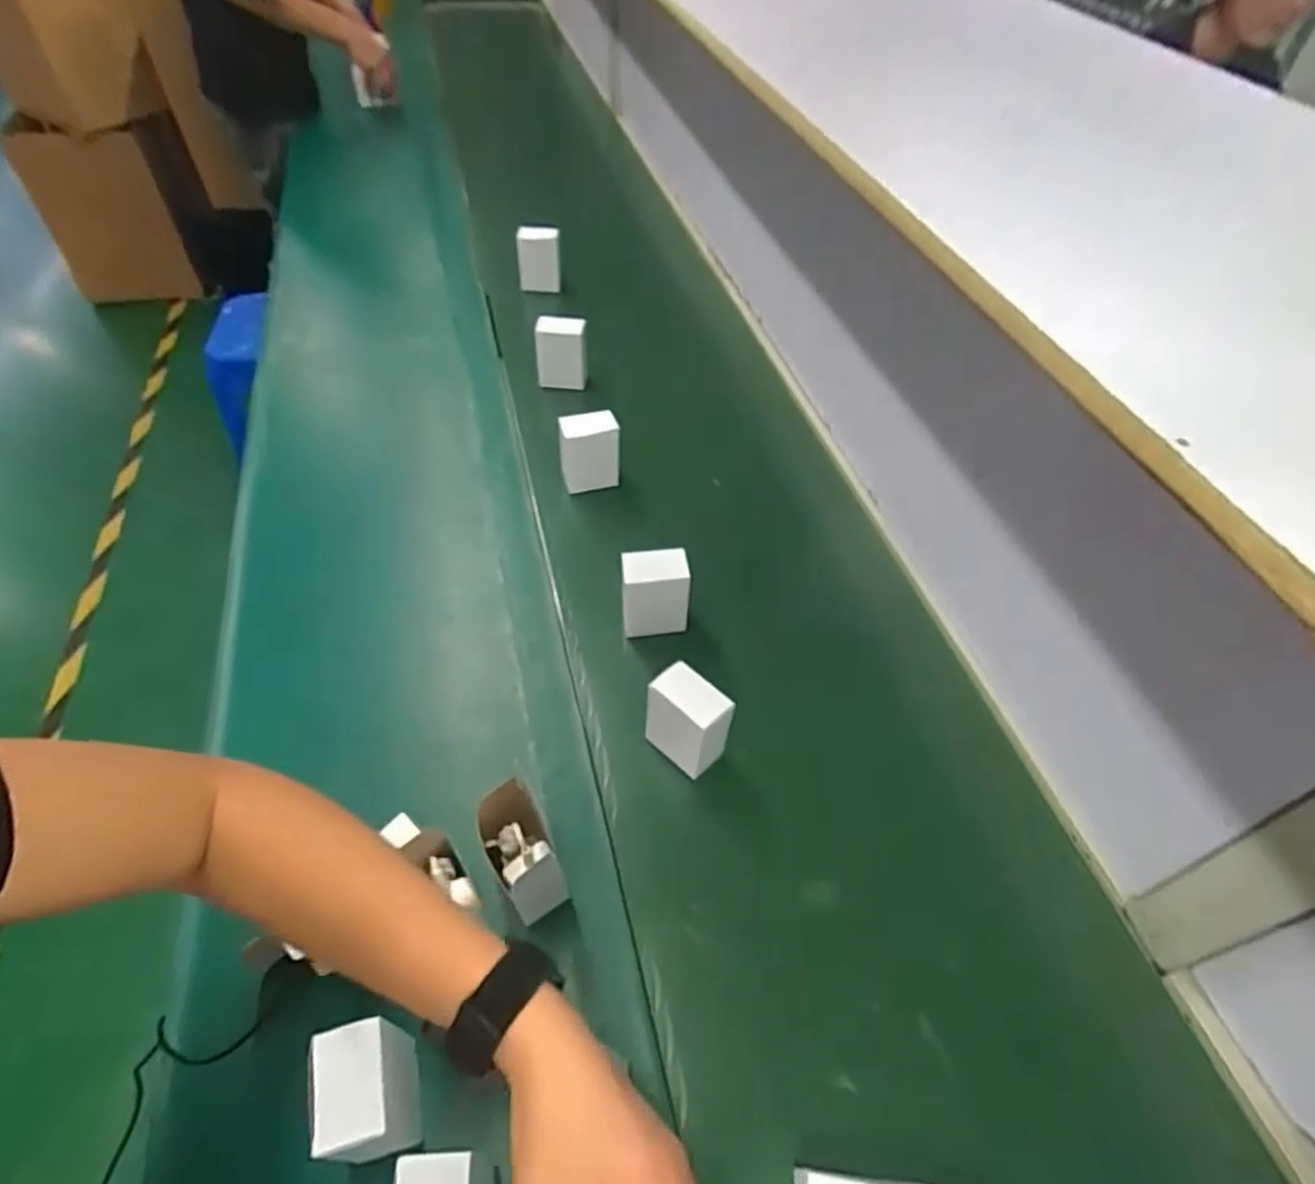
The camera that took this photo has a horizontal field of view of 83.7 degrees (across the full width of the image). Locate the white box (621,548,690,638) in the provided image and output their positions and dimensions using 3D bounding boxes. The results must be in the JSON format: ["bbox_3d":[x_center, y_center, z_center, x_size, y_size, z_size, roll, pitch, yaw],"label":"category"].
[{"bbox_3d":[-0.003,0.001,0.772,0.075,0.086,0.046,-2,48,-7],"label":"white box"}]

